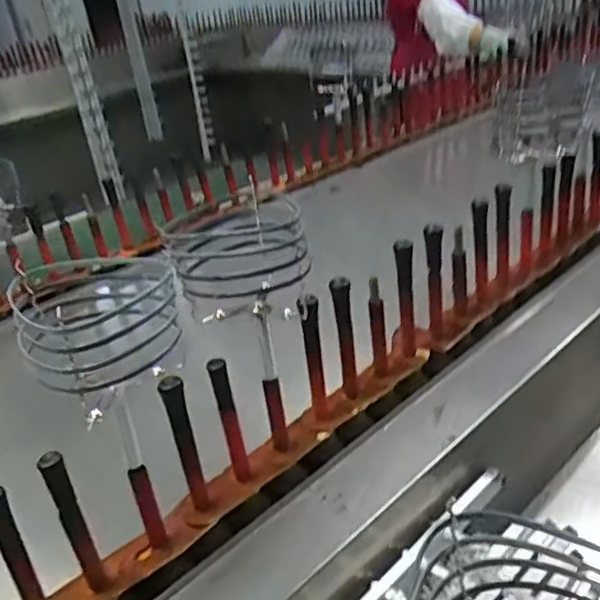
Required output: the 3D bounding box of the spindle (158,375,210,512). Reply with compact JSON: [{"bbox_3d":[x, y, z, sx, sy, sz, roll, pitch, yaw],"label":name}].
[{"bbox_3d":[-0.102,0.131,0.567,0.020,0.144,0.018,-19,35,-23],"label":"spindle"}]

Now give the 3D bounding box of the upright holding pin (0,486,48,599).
[{"bbox_3d":[-0.210,0.198,0.482,0.017,0.140,0.023,-26,38,-31],"label":"upright holding pin"}]

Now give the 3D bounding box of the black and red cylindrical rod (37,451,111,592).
[{"bbox_3d":[-0.177,0.180,0.511,0.018,0.142,0.023,-26,38,-31],"label":"black and red cylindrical rod"}]

